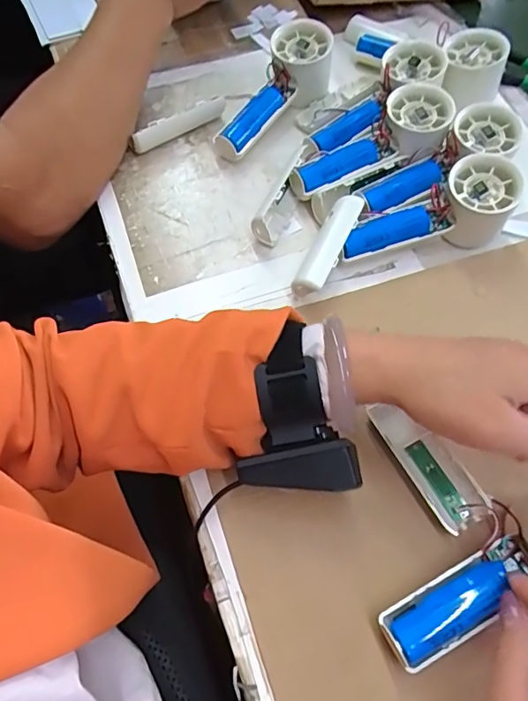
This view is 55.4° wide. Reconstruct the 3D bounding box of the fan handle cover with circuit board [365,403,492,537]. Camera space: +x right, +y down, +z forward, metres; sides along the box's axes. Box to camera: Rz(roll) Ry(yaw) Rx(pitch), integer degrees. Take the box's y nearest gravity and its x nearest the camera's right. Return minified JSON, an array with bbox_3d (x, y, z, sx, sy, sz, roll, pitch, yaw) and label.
[{"bbox_3d":[0.109,0.074,0.333,0.033,0.020,0.088,-23,66,-12],"label":"fan handle cover with circuit board"}]

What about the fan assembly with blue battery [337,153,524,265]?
[{"bbox_3d":[0.130,-0.112,0.410,0.143,0.055,0.050,-9,64,-6],"label":"fan assembly with blue battery"}]

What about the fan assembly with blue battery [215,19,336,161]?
[{"bbox_3d":[0.011,-0.242,0.478,0.061,0.047,0.158,35,82,15],"label":"fan assembly with blue battery"}]

